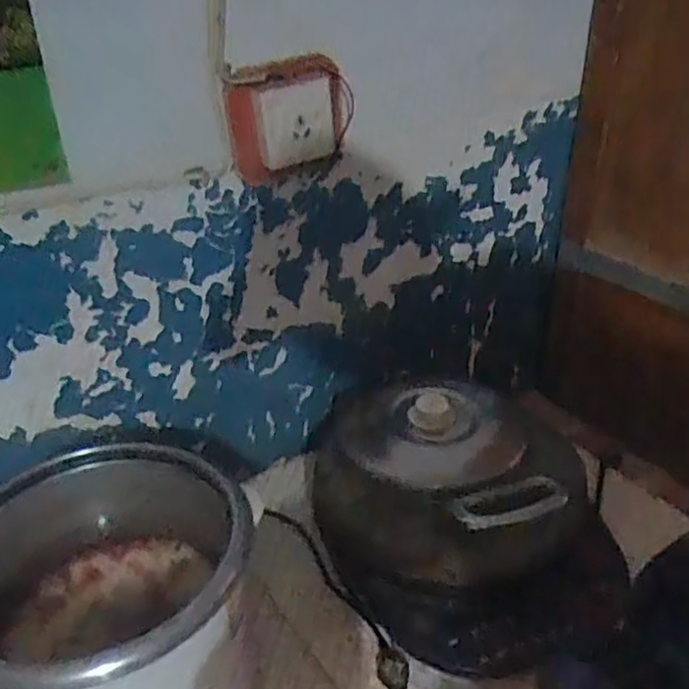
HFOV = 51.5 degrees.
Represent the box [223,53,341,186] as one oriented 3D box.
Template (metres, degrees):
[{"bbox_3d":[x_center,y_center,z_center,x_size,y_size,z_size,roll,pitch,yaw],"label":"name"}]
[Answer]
[{"bbox_3d":[-0.064,-0.254,0.808,0.134,0.127,0.025,-18,40,-13],"label":"box"}]

